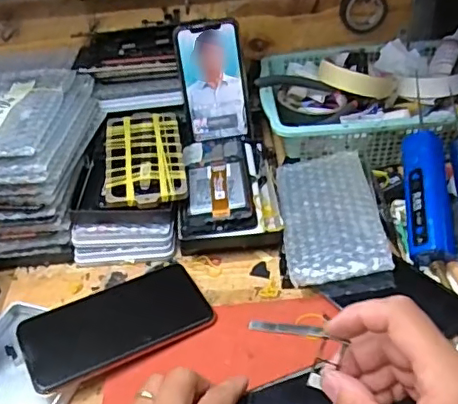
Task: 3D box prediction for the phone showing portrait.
[{"bbox_3d":[-0.017,-0.139,0.656,0.071,0.134,0.013,-9,20,-1],"label":"phone showing portrait"}]

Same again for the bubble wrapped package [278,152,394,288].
[{"bbox_3d":[0.097,0.007,0.554,0.089,0.013,0.174,-3,39,4],"label":"bubble wrapped package"}]

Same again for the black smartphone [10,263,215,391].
[{"bbox_3d":[-0.097,0.104,0.490,0.154,0.009,0.078,-20,49,-25],"label":"black smartphone"}]

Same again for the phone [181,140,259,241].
[{"bbox_3d":[-0.013,-0.019,0.606,0.074,0.013,0.156,-6,39,0],"label":"phone"}]

